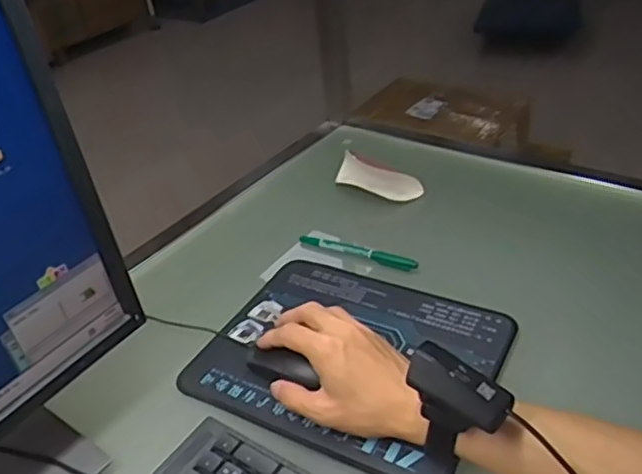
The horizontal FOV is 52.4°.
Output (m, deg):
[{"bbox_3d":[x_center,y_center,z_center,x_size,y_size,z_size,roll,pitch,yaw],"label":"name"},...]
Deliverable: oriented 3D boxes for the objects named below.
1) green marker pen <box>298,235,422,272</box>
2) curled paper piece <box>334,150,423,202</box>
[{"bbox_3d":[0.038,0.014,0.713,0.139,0.011,0.017,15,40,29],"label":"green marker pen"},{"bbox_3d":[0.070,-0.070,0.809,0.108,0.043,0.033,14,40,29],"label":"curled paper piece"}]

